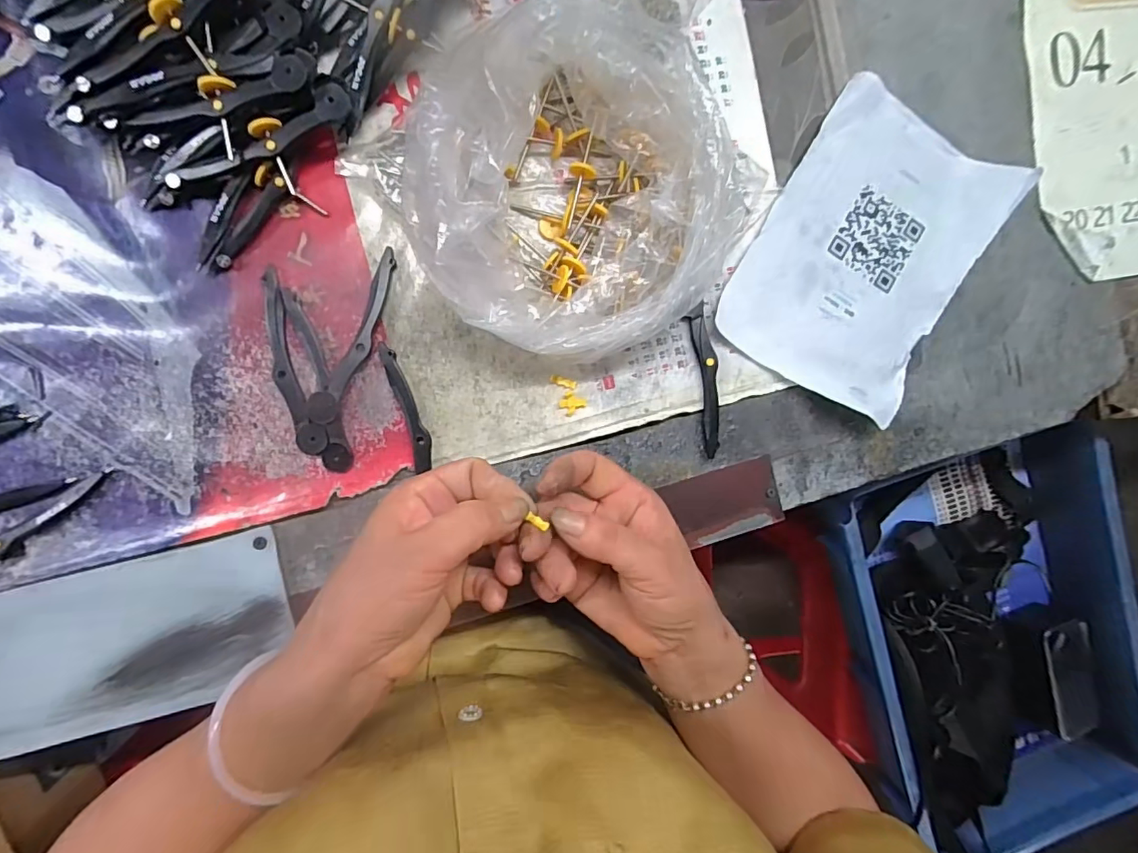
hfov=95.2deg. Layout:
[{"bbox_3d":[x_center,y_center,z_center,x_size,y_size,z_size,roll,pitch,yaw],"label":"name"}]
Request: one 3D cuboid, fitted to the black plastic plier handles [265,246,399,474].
[{"bbox_3d":[-0.154,-0.045,0.312,0.066,0.011,0.133,13,91,-9],"label":"black plastic plier handles"}]

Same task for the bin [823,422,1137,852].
[{"bbox_3d":[0.441,0.236,0.550,0.283,0.078,0.395,-16,97,-7],"label":"bin"}]

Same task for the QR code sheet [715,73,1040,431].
[{"bbox_3d":[0.210,-0.123,0.362,0.145,0.019,0.208,31,88,-9],"label":"QR code sheet"}]

